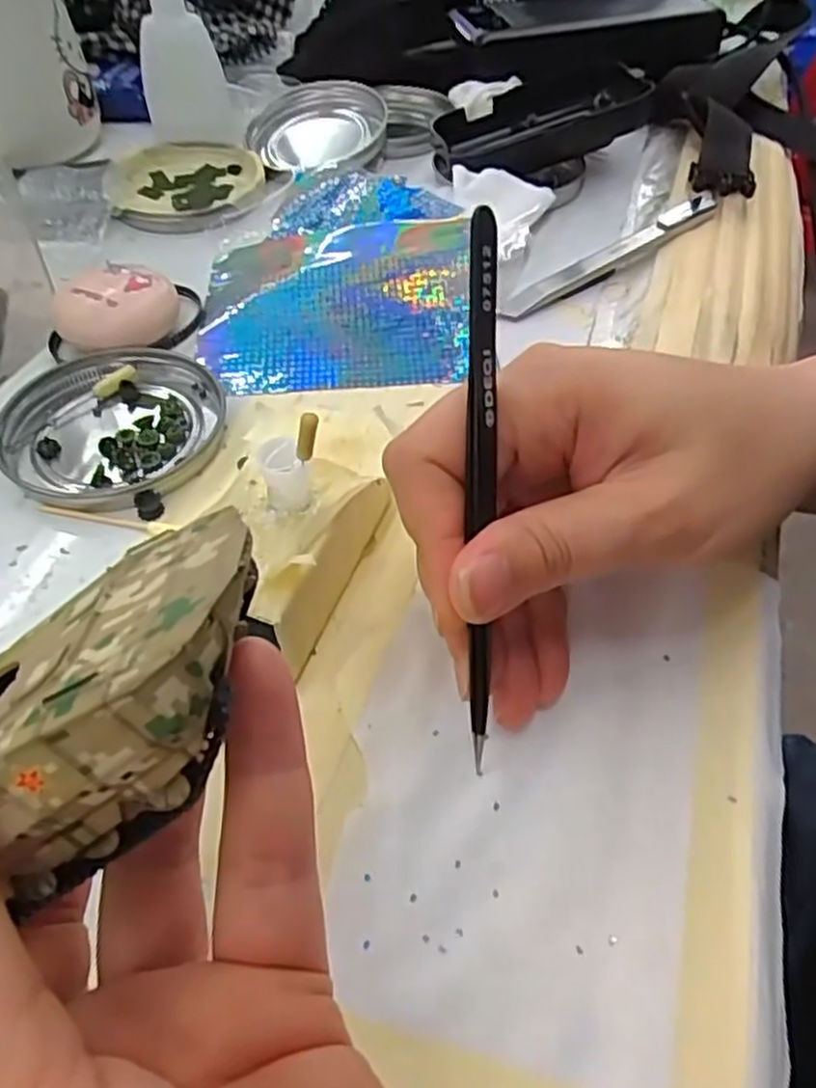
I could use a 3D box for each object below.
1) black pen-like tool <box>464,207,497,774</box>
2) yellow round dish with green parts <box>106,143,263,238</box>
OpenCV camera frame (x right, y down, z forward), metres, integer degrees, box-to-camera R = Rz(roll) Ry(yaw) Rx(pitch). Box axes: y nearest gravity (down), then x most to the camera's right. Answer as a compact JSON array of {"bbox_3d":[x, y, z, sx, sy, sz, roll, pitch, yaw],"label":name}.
[{"bbox_3d":[0.017,-0.008,0.180,0.007,0.131,0.008,-2,17,0],"label":"black pen-like tool"},{"bbox_3d":[-0.115,-0.186,0.394,0.076,0.013,0.076,-1,50,1],"label":"yellow round dish with green parts"}]

